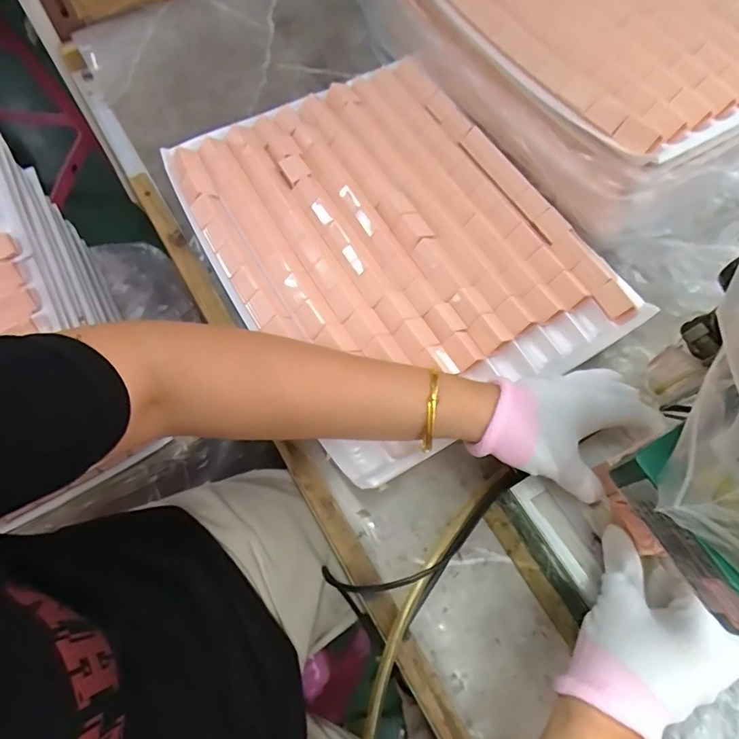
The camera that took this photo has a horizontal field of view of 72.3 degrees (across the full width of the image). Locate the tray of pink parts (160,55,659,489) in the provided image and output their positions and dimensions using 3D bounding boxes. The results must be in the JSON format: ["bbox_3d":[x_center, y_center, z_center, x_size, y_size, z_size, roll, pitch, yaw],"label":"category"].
[{"bbox_3d":[0.015,-0.124,0.487,0.297,0.053,0.390,-31,72,-12],"label":"tray of pink parts"}]

